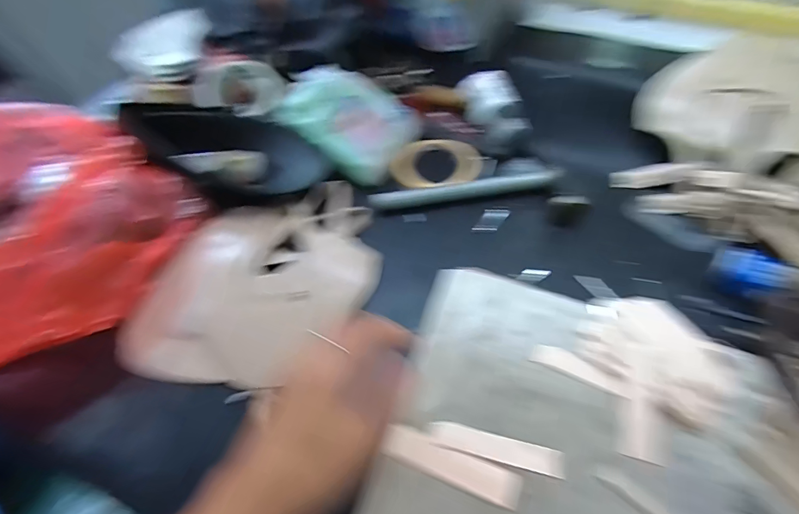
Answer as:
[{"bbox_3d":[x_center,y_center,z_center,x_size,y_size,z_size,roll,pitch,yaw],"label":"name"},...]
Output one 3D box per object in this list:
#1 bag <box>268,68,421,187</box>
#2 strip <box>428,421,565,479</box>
[{"bbox_3d":[-0.064,-0.176,0.484,0.144,0.094,0.095,30,60,23],"label":"bag"},{"bbox_3d":[0.071,0.139,0.289,0.097,0.009,0.019,10,54,10],"label":"strip"}]

